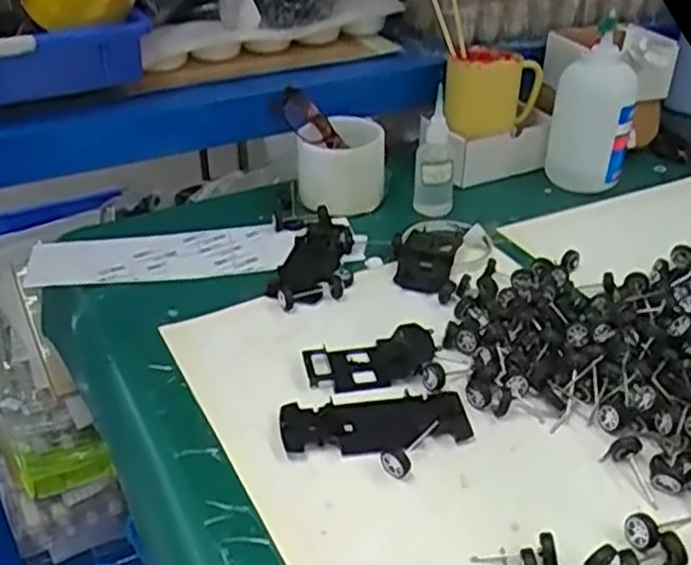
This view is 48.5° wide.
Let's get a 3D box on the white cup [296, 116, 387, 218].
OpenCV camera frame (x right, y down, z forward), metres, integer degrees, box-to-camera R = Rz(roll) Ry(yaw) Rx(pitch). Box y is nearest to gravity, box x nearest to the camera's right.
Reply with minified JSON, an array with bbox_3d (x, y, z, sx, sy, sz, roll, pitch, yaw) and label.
[{"bbox_3d":[-0.002,-0.115,0.761,0.086,0.082,0.073,0,33,1],"label":"white cup"}]

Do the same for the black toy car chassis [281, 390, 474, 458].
[{"bbox_3d":[0.020,0.093,0.513,0.123,0.007,0.050,-3,33,-5],"label":"black toy car chassis"}]

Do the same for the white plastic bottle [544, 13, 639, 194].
[{"bbox_3d":[0.256,-0.180,0.797,0.078,0.152,0.068,9,34,14],"label":"white plastic bottle"}]

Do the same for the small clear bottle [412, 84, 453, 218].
[{"bbox_3d":[0.087,-0.122,0.750,0.038,0.110,0.040,3,33,5],"label":"small clear bottle"}]

